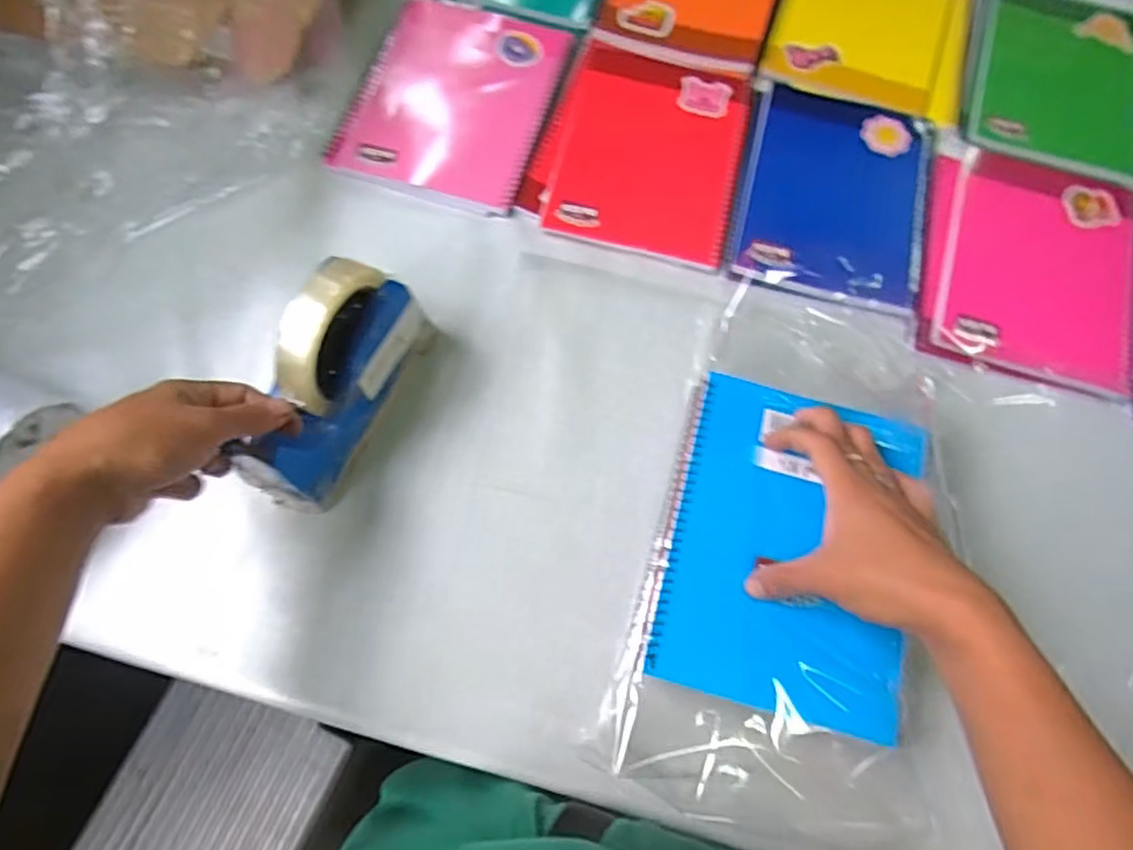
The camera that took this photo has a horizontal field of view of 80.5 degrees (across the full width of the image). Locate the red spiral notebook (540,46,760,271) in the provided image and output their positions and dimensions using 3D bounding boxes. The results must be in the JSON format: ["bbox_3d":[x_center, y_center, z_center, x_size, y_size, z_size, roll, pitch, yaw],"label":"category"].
[{"bbox_3d":[0.073,-0.234,0.560,0.148,0.006,0.202,13,72,3],"label":"red spiral notebook"}]

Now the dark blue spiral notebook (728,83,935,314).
[{"bbox_3d":[0.224,-0.196,0.555,0.149,0.012,0.204,15,72,3],"label":"dark blue spiral notebook"}]

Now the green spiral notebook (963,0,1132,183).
[{"bbox_3d":[0.450,-0.318,0.606,0.153,0.016,0.215,18,72,4],"label":"green spiral notebook"}]

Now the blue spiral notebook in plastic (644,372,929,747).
[{"bbox_3d":[0.138,0.071,0.407,0.144,0.019,0.194,13,72,3],"label":"blue spiral notebook in plastic"}]

